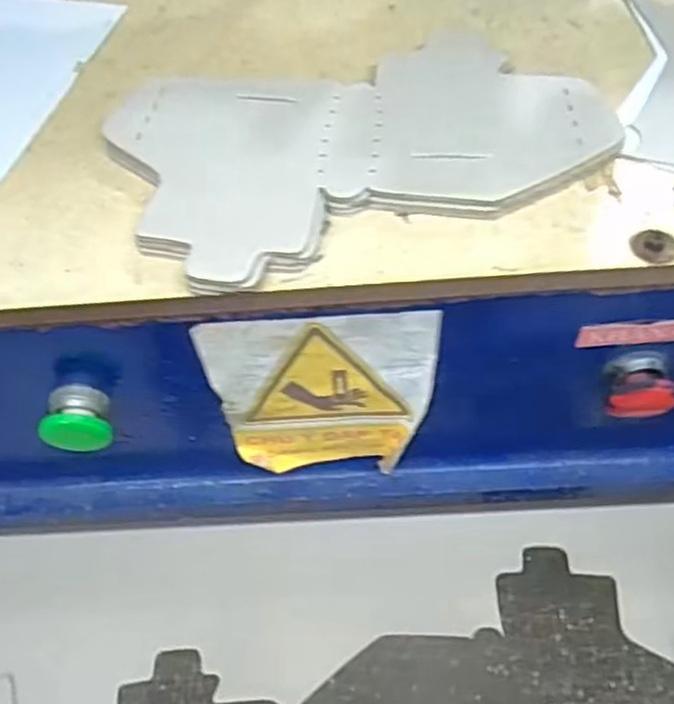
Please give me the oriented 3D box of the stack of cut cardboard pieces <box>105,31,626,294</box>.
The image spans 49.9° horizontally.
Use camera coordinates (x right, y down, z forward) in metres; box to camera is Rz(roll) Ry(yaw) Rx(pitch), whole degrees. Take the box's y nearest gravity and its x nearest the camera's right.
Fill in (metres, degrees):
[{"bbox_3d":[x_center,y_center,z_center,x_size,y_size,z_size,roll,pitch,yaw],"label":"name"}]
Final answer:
[{"bbox_3d":[0.011,-0.128,0.427,0.265,0.015,0.170,-18,56,-8],"label":"stack of cut cardboard pieces"}]

